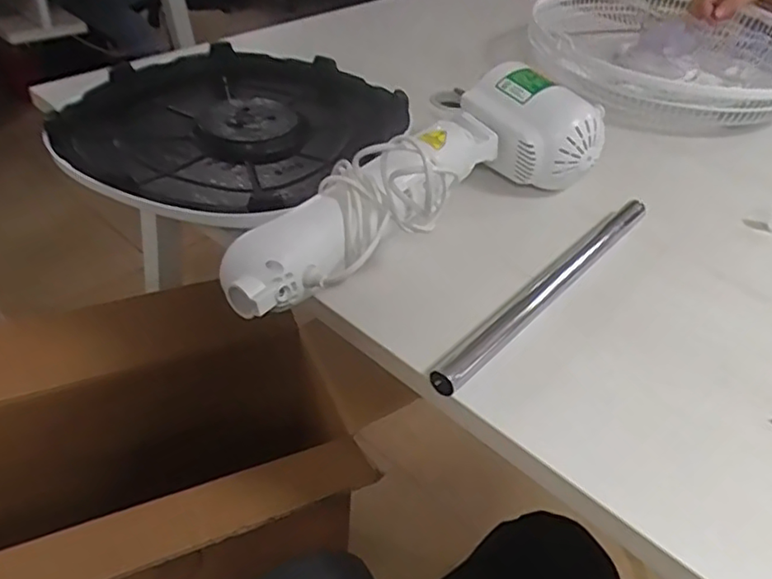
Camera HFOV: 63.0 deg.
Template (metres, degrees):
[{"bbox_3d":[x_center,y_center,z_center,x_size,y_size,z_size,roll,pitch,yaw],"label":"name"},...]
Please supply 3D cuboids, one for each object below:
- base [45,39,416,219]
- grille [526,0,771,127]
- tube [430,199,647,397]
[{"bbox_3d":[-0.184,-0.197,0.752,0.306,0.062,0.401,21,43,18],"label":"base"},{"bbox_3d":[0.452,-0.403,1.040,0.407,0.097,0.407,3,41,-2],"label":"grille"},{"bbox_3d":[0.165,-0.011,0.596,0.025,0.016,0.363,32,47,27],"label":"tube"}]

